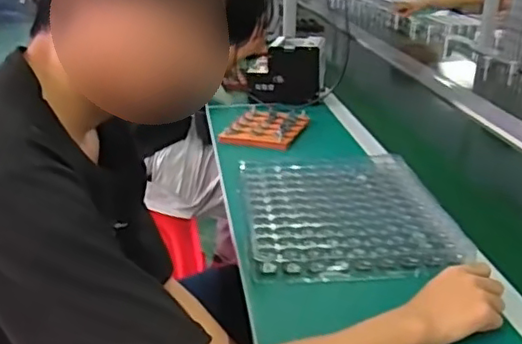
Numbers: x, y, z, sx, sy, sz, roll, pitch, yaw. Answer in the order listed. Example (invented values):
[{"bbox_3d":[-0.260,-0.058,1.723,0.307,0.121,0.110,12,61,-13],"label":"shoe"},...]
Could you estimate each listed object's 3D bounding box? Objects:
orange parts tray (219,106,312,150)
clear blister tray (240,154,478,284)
[{"bbox_3d":[0.012,-0.099,1.355,0.154,0.024,0.218,9,23,19],"label":"orange parts tray"},{"bbox_3d":[0.129,0.060,0.988,0.304,0.039,0.369,0,22,-4],"label":"clear blister tray"}]

